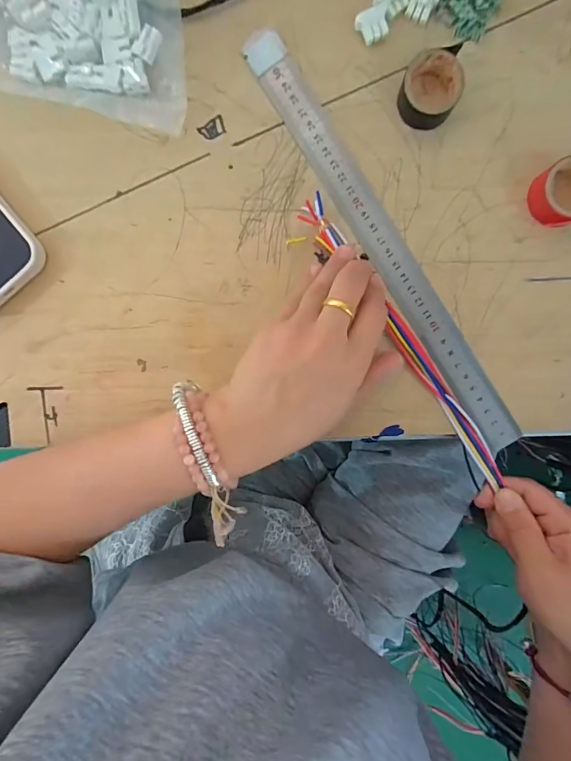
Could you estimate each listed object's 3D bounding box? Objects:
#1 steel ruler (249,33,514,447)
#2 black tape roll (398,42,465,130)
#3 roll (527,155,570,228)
[{"bbox_3d":[0.068,-0.087,0.258,0.027,0.004,0.314,-33,94,4],"label":"steel ruler"},{"bbox_3d":[0.092,-0.184,0.241,0.037,0.016,0.039,0,96,1],"label":"black tape roll"},{"bbox_3d":[0.180,-0.121,0.244,0.040,0.018,0.037,0,96,1],"label":"roll"}]

